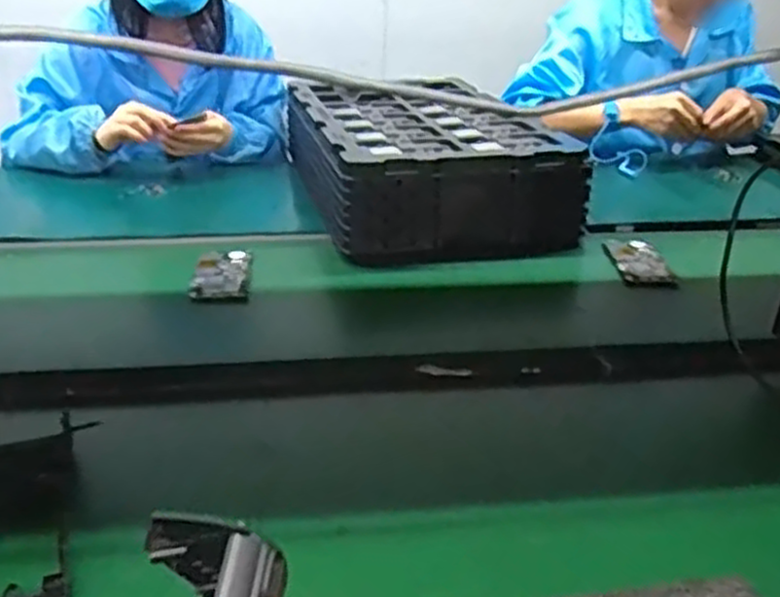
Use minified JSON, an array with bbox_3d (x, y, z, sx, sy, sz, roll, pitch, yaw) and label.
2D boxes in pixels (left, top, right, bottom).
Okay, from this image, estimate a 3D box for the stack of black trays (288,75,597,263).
[{"bbox_3d":[0.044,-0.222,1.170,0.330,0.116,0.485,-5,29,-13],"label":"stack of black trays"}]

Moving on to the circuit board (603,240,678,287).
[{"bbox_3d":[0.317,-0.047,0.991,0.064,0.015,0.113,3,28,1],"label":"circuit board"}]

